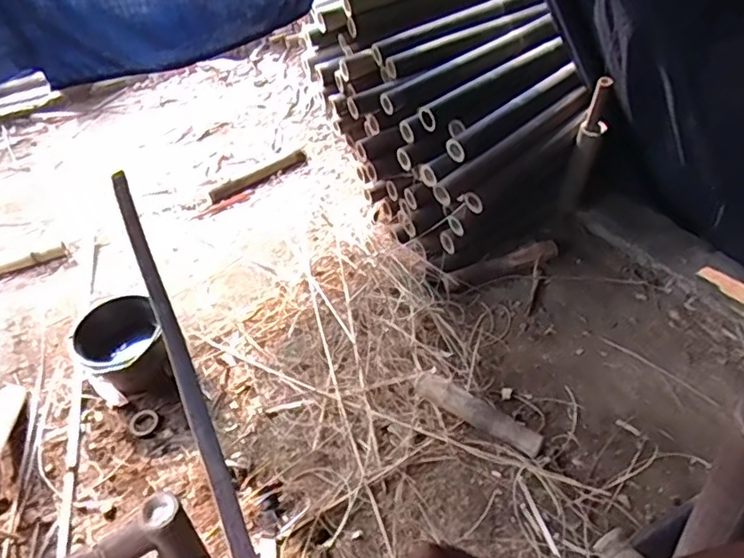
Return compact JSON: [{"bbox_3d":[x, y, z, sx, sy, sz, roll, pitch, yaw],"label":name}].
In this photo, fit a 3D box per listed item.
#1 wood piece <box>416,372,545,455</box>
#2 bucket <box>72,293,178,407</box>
[{"bbox_3d":[0.284,0.360,1.649,0.368,0.062,0.083,26,53,31],"label":"wood piece"},{"bbox_3d":[-0.738,0.223,1.827,0.249,0.218,0.242,-4,43,4],"label":"bucket"}]

